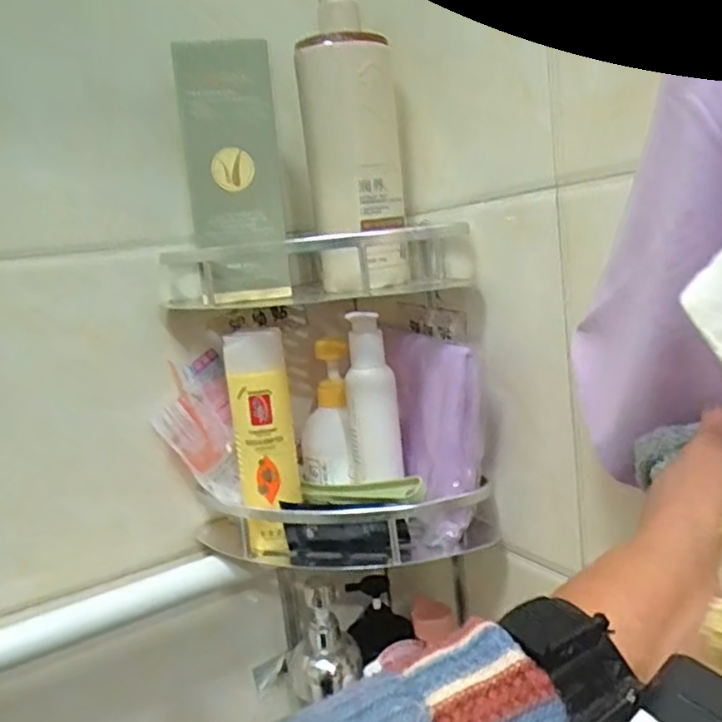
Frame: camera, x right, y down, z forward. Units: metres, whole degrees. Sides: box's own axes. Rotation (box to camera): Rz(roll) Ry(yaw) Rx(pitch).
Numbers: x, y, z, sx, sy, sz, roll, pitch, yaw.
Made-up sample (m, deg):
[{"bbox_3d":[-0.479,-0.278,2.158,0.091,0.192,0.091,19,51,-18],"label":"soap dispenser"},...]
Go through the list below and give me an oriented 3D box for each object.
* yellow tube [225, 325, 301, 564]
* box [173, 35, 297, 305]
[{"bbox_3d":[-0.081,0.074,0.574,0.049,0.196,0.035,-8,9,-9],"label":"yellow tube"},{"bbox_3d":[-0.102,-0.150,0.549,0.075,0.195,0.037,-7,9,-7],"label":"box"}]

